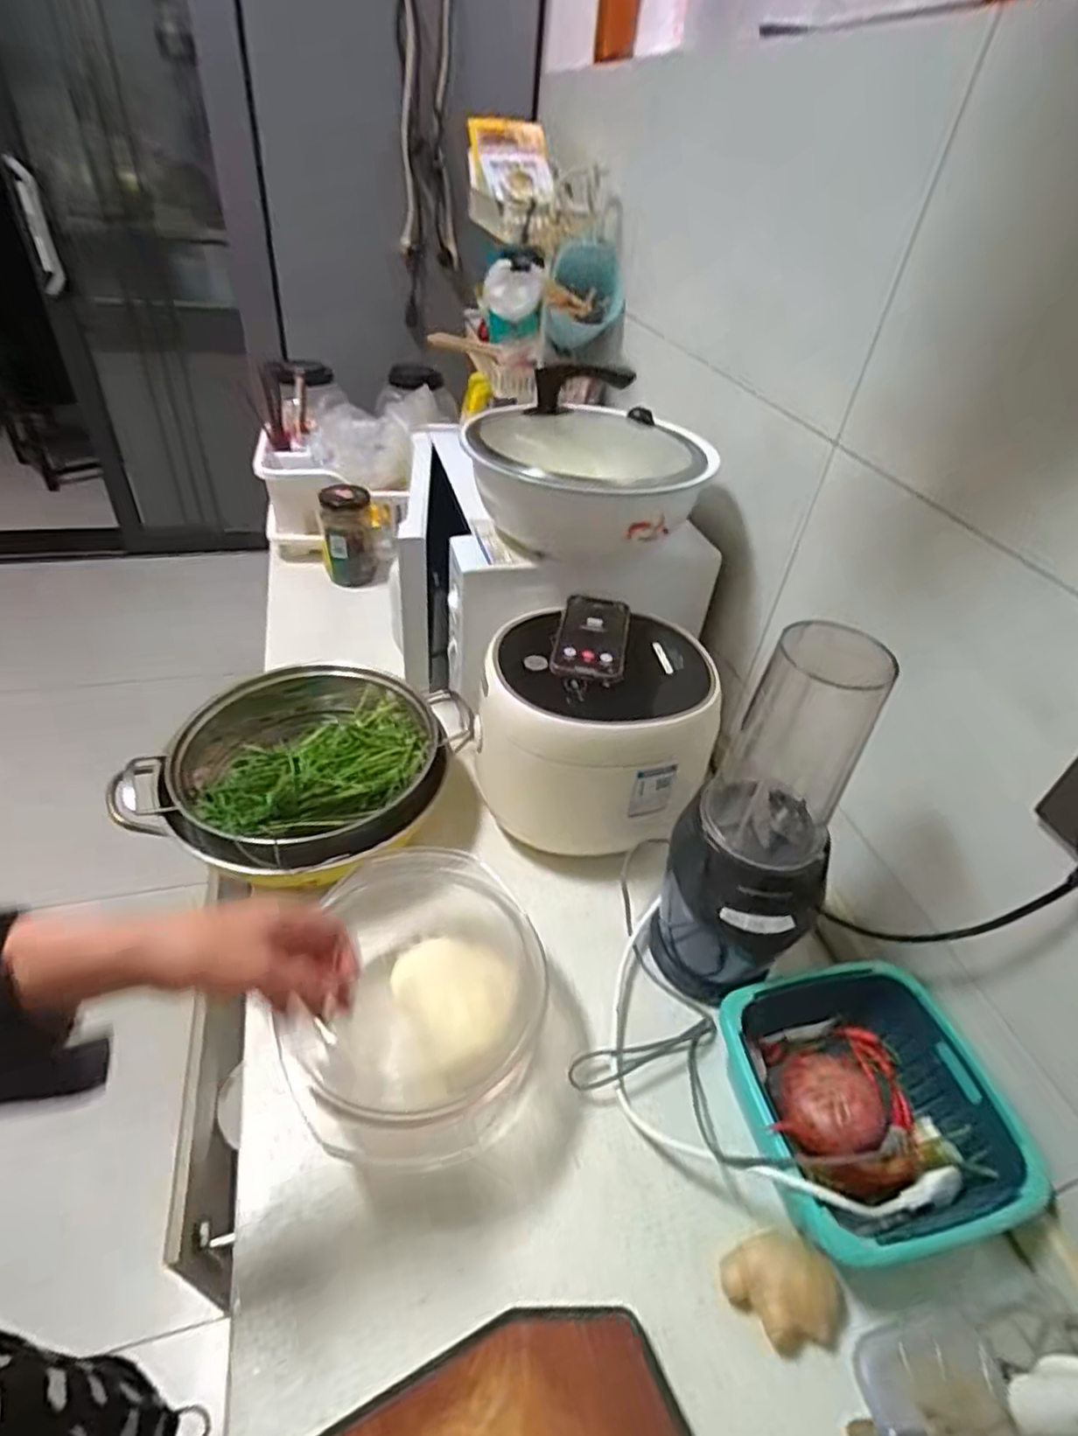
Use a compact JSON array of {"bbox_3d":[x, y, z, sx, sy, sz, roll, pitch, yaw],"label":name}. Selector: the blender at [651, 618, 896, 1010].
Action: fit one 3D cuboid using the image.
[{"bbox_3d":[0.187,0.105,0.579,0.128,0.368,0.117,26,45,22],"label":"blender"}]

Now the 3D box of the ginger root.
[{"bbox_3d":[0.175,0.407,0.482,0.070,0.040,0.073,3,41,-3],"label":"ginger root"}]

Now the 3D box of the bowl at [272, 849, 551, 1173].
[{"bbox_3d":[-0.108,0.235,0.584,0.195,0.114,0.230,-12,44,-20],"label":"bowl"}]

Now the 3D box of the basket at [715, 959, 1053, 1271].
[{"bbox_3d":[0.262,0.320,0.560,0.201,0.082,0.198,-5,42,-12],"label":"basket"}]

